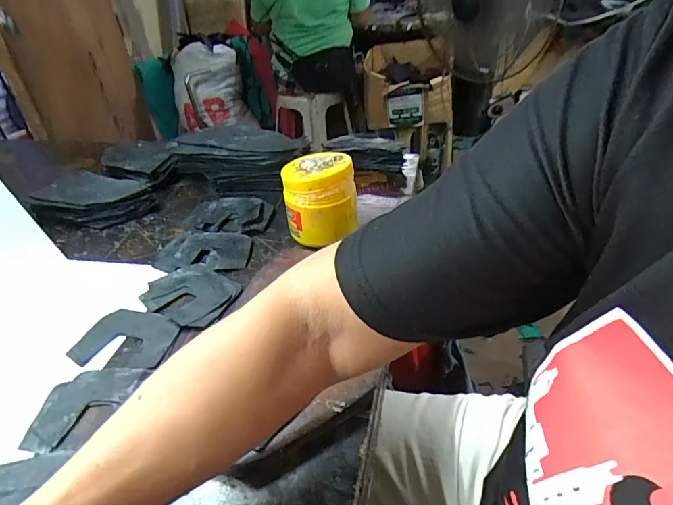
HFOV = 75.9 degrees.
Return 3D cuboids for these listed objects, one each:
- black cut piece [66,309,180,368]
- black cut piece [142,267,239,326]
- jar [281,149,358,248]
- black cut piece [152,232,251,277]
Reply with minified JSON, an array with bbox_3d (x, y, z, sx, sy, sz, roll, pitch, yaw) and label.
[{"bbox_3d":[-0.228,0.092,0.471,0.106,0.007,0.077,3,37,10],"label":"black cut piece"},{"bbox_3d":[-0.173,0.048,0.516,0.108,0.007,0.082,19,43,28],"label":"black cut piece"},{"bbox_3d":[-0.021,-0.068,0.573,0.092,0.107,0.077,-8,37,-4],"label":"jar"},{"bbox_3d":[-0.181,0.001,0.579,0.126,0.010,0.095,2,37,9],"label":"black cut piece"}]

